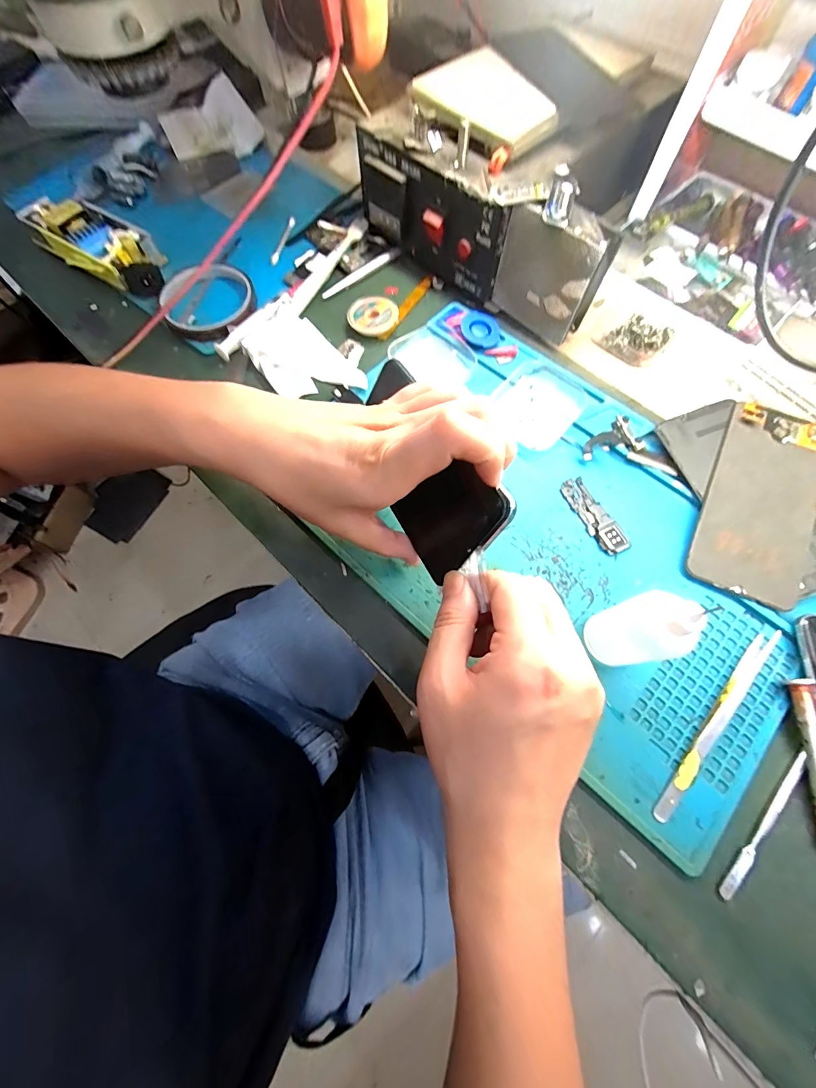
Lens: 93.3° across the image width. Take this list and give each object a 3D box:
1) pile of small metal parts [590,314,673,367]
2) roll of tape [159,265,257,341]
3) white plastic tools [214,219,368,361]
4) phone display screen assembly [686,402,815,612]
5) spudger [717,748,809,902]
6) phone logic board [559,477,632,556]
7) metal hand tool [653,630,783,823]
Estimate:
[{"bbox_3d":[0.202,-0.185,0.343,0.052,0.023,0.036,38,75,13],"label":"pile of small metal parts"},{"bbox_3d":[-0.182,-0.228,0.355,0.078,0.016,0.086,-4,70,0],"label":"roll of tape"},{"bbox_3d":[-0.102,-0.240,0.364,0.025,0.012,0.203,35,74,12],"label":"white plastic tools"},{"bbox_3d":[0.251,-0.032,0.272,0.066,0.004,0.147,24,77,12],"label":"phone display screen assembly"},{"bbox_3d":[0.200,0.155,0.214,0.008,0.004,0.094,43,76,15],"label":"spudger"},{"bbox_3d":[0.136,-0.021,0.282,0.021,0.004,0.064,-24,71,-7],"label":"phone logic board"},{"bbox_3d":[0.188,0.106,0.232,0.011,0.004,0.139,41,76,14],"label":"metal hand tool"}]

